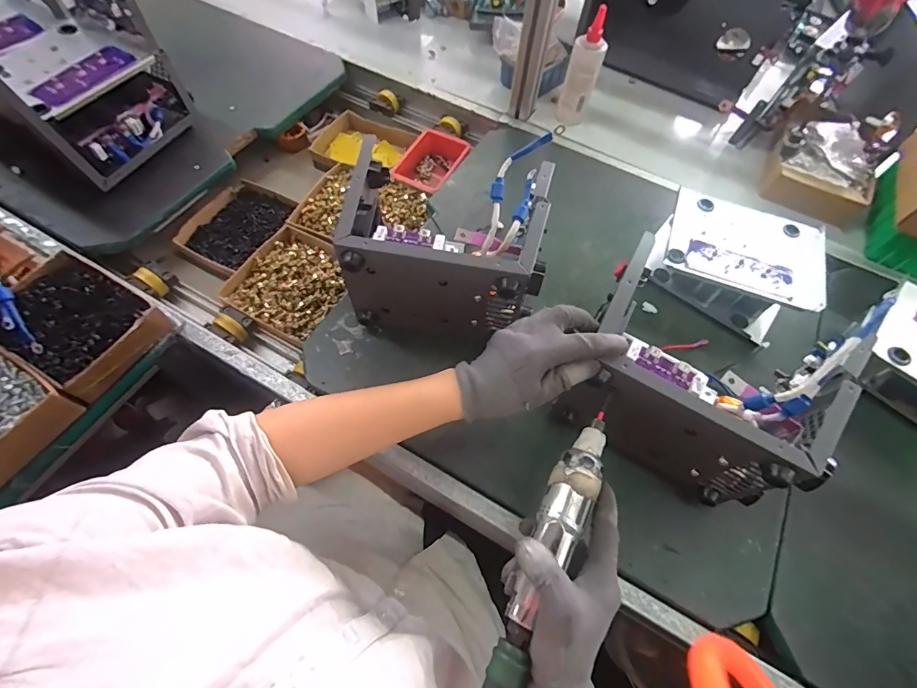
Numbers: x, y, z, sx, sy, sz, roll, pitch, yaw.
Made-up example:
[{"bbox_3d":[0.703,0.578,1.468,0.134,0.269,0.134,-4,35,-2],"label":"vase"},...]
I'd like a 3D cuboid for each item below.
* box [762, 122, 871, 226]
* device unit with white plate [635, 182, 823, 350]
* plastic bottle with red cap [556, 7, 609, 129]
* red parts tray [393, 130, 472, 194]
[{"bbox_3d":[0.617,-0.296,0.731,0.153,0.075,0.150,30,65,13],"label":"box"},{"bbox_3d":[0.384,-0.116,0.607,0.214,0.073,0.171,31,65,13],"label":"device unit with white plate"},{"bbox_3d":[0.212,-0.465,0.740,0.056,0.163,0.049,19,63,7],"label":"plastic bottle with red cap"},{"bbox_3d":[-0.049,-0.326,0.804,0.112,0.051,0.150,20,63,8],"label":"red parts tray"}]

